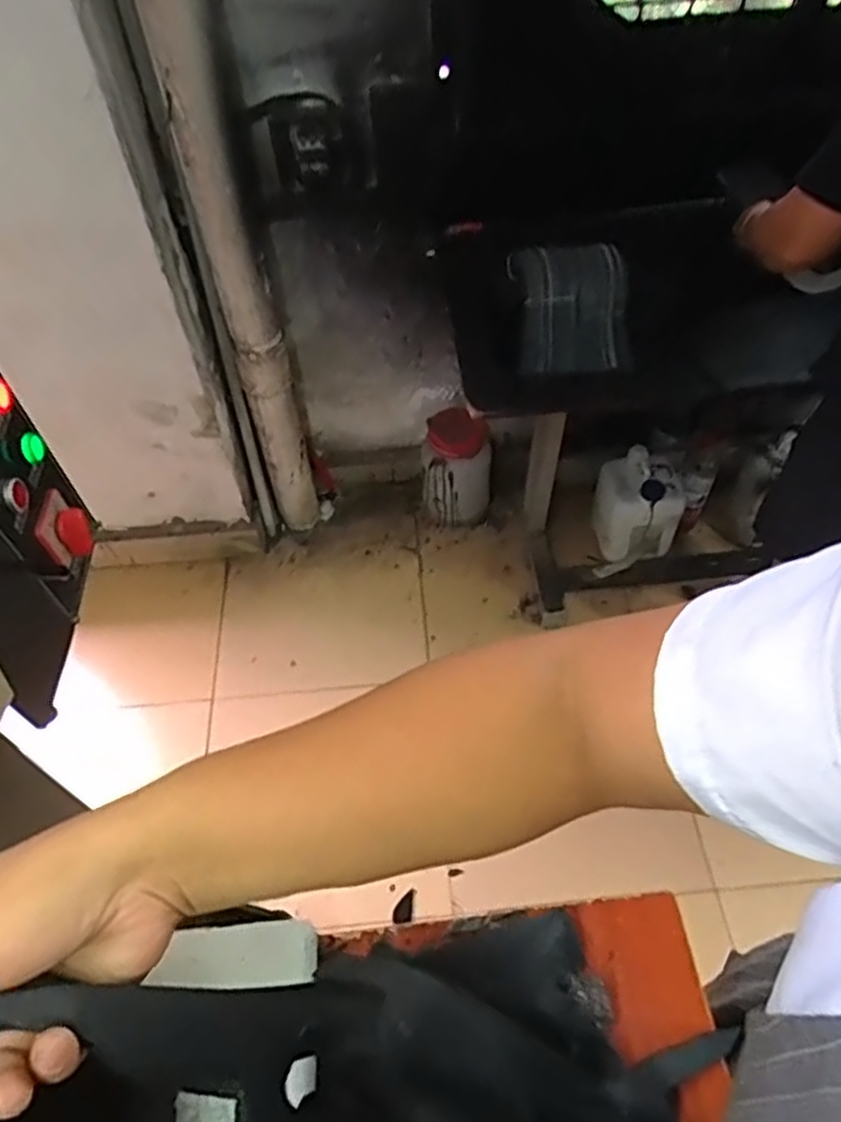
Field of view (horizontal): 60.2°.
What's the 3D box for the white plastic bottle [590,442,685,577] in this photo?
[{"bbox_3d":[0.520,-0.121,1.749,0.222,0.303,0.144,-18,56,-10],"label":"white plastic bottle"}]

